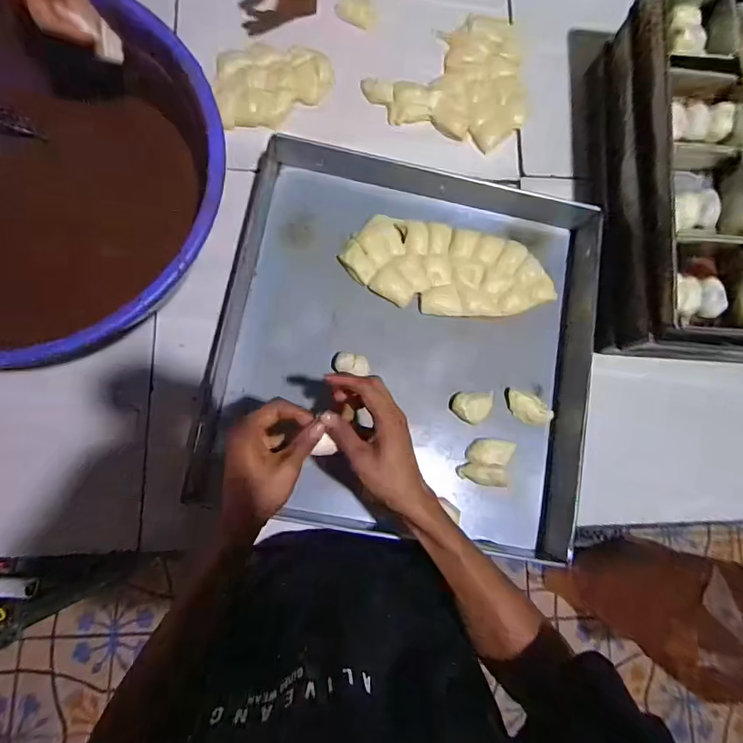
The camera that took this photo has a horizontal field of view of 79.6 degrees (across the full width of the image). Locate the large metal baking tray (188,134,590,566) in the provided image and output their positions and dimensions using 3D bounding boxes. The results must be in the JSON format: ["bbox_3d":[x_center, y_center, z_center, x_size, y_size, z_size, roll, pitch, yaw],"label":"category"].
[{"bbox_3d":[0.045,-0.038,0.565,0.455,0.060,0.472,10,79,-3],"label":"large metal baking tray"}]

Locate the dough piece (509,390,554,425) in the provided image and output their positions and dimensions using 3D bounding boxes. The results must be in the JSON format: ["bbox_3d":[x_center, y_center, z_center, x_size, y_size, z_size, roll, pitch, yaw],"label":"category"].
[{"bbox_3d":[0.213,0.051,0.596,0.062,0.014,0.037,16,78,-2],"label":"dough piece"}]

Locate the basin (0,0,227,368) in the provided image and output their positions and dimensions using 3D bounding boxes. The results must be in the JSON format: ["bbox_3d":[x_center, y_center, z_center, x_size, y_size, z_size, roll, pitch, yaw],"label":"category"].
[{"bbox_3d":[-0.367,-0.209,0.496,0.407,0.145,0.396,1,79,-5],"label":"basin"}]

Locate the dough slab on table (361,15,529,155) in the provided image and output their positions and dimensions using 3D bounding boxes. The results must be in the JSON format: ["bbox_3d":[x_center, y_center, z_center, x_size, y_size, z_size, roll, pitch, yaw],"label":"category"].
[{"bbox_3d":[0.142,-0.423,0.667,0.250,0.040,0.194,-42,90,-9],"label":"dough slab on table"}]

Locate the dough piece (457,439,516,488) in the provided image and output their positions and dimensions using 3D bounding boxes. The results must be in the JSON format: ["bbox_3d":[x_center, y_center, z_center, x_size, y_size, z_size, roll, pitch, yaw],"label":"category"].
[{"bbox_3d":[0.149,0.114,0.574,0.063,0.030,0.060,15,82,-2],"label":"dough piece"}]

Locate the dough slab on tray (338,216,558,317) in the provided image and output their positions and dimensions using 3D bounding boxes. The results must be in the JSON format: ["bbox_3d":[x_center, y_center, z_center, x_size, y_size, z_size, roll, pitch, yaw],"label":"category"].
[{"bbox_3d":[0.108,-0.139,0.611,0.280,0.015,0.121,8,79,-4],"label":"dough slab on tray"}]

